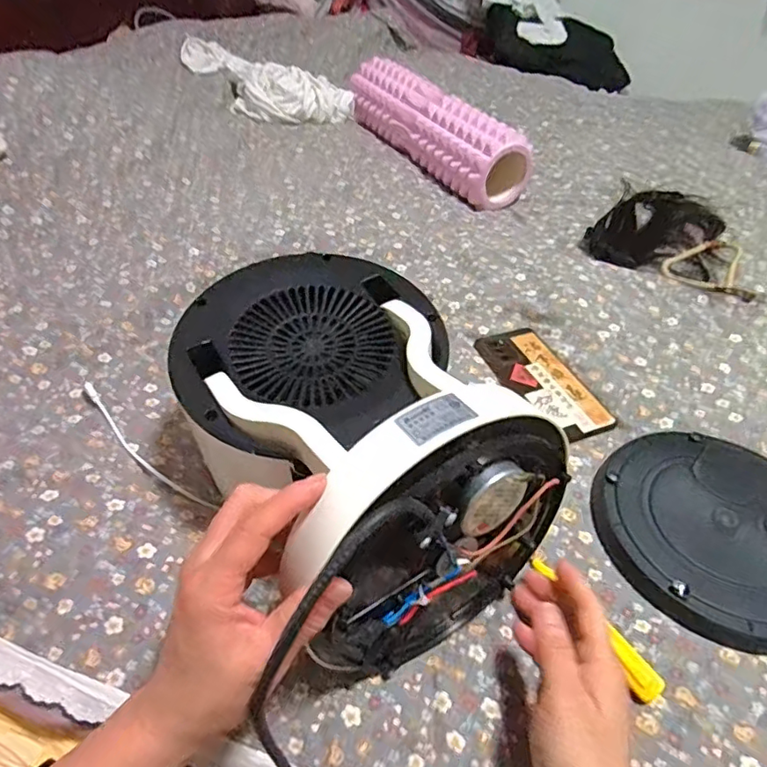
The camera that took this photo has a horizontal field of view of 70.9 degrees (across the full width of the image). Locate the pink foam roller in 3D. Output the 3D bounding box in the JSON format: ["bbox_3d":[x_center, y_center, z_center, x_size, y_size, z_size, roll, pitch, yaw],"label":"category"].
[{"bbox_3d":[0.084,-0.477,1.006,0.105,0.112,0.431,-24,51,-24],"label":"pink foam roller"}]

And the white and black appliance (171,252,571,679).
[{"bbox_3d":[-0.026,0.030,0.409,0.194,0.191,0.286,-26,52,-26],"label":"white and black appliance"}]

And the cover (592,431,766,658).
[{"bbox_3d":[0.274,0.115,0.436,0.180,0.017,0.186,2,45,-2],"label":"cover"}]

